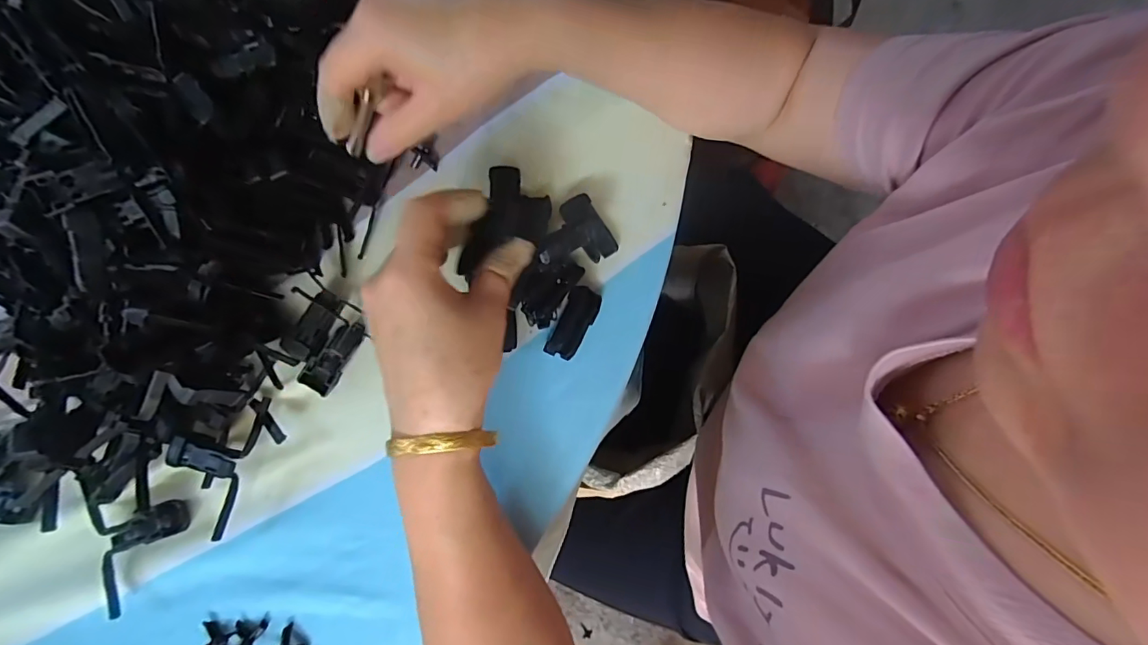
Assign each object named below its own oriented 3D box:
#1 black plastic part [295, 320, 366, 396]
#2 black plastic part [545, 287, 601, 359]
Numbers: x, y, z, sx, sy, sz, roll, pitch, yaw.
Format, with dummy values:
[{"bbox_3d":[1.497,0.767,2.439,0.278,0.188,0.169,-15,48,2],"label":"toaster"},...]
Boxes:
[{"bbox_3d":[-0.150,0.021,0.312,0.019,0.010,0.049,30,82,7],"label":"black plastic part"},{"bbox_3d":[0.000,0.000,0.317,0.020,0.014,0.046,27,81,6],"label":"black plastic part"}]

